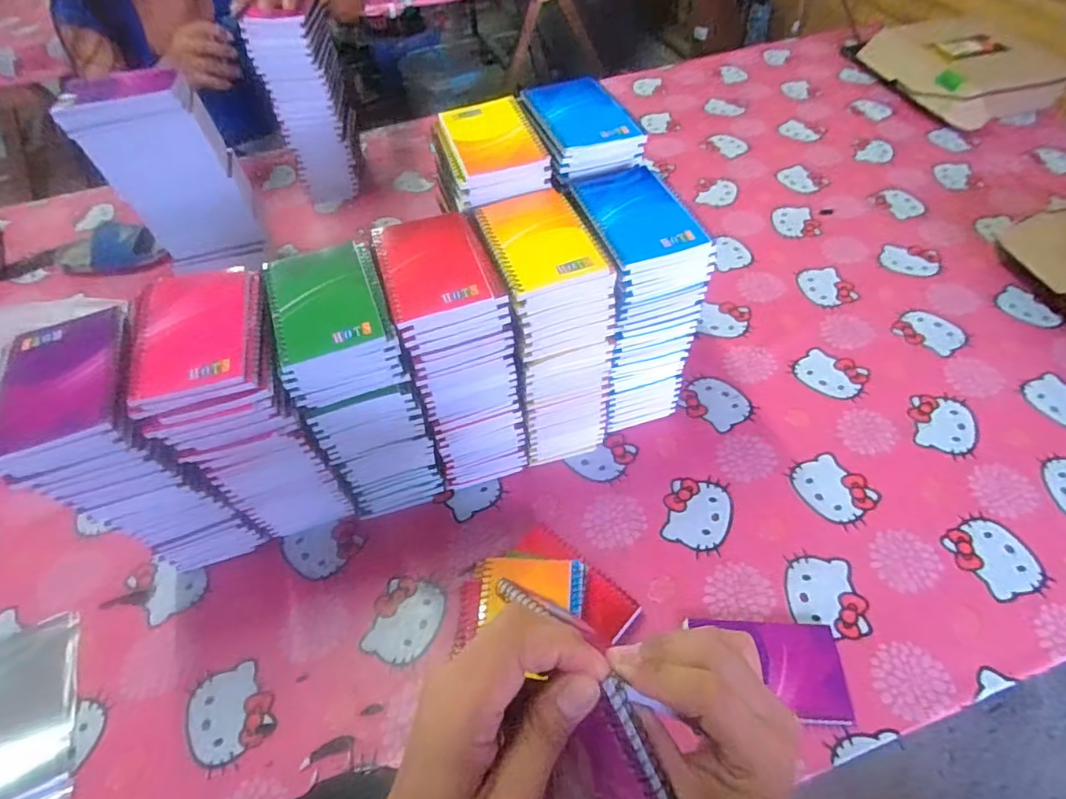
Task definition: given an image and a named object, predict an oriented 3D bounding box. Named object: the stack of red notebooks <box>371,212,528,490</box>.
[{"bbox_3d":[-0.075,-0.040,0.581,0.098,0.257,0.141,-17,53,-9],"label":"stack of red notebooks"}]

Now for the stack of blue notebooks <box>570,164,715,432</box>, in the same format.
[{"bbox_3d":[0.103,-0.095,0.614,0.098,0.260,0.137,-16,53,-8],"label":"stack of blue notebooks"}]

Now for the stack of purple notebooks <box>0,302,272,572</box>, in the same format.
[{"bbox_3d":[-0.356,0.059,0.532,0.100,0.247,0.132,-23,54,-13],"label":"stack of purple notebooks"}]

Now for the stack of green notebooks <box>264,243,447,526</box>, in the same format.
[{"bbox_3d":[-0.165,-0.003,0.560,0.097,0.258,0.123,-18,53,-10],"label":"stack of green notebooks"}]

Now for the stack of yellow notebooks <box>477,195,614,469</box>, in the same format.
[{"bbox_3d":[0.016,-0.064,0.594,0.092,0.256,0.138,-16,53,-9],"label":"stack of yellow notebooks"}]

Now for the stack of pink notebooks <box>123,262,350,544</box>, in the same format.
[{"bbox_3d":[-0.258,0.021,0.548,0.101,0.257,0.139,-16,53,-9],"label":"stack of pink notebooks"}]

